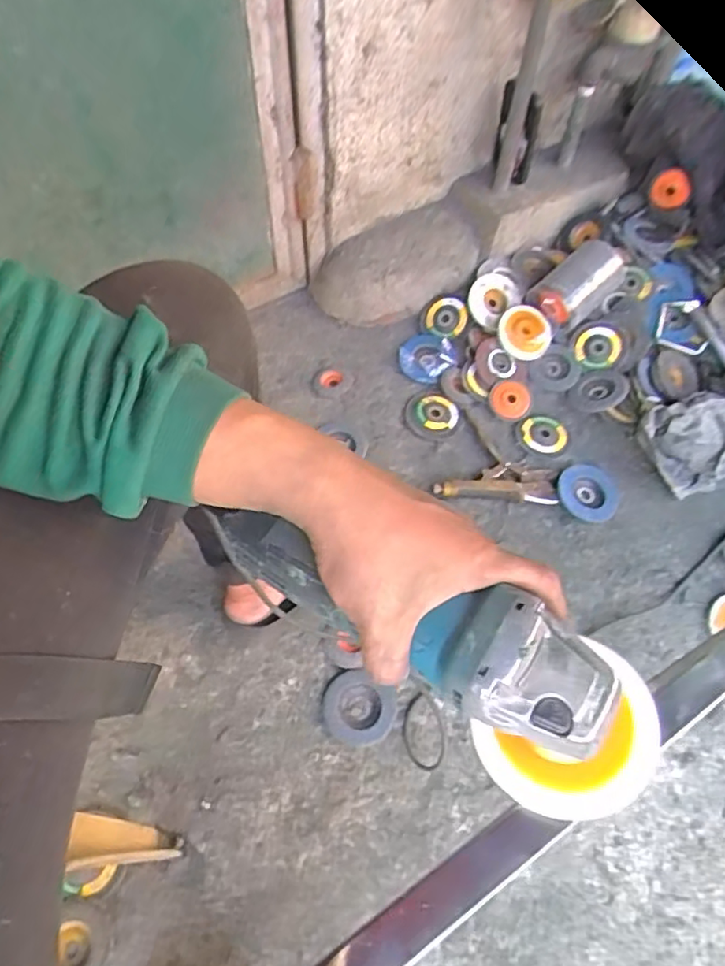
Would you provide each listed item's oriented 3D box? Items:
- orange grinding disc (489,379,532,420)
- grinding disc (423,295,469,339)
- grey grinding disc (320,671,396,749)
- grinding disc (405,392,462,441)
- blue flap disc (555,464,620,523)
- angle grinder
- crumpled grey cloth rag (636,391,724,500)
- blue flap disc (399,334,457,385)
[{"bbox_3d":[0.248,-0.140,1.034,0.067,0.017,0.071,1,76,-3],"label":"orange grinding disc"},{"bbox_3d":[0.150,-0.299,1.107,0.081,0.011,0.077,-1,88,12],"label":"grinding disc"},{"bbox_3d":[-0.006,0.292,0.794,0.091,0.019,0.082,23,61,12],"label":"grey grinding disc"},{"bbox_3d":[0.118,-0.112,1.033,0.093,0.011,0.090,-1,72,2],"label":"grinding disc"},{"bbox_3d":[0.352,0.016,0.960,0.094,0.015,0.094,1,70,-2],"label":"blue flap disc"},{"bbox_3d":[0.035,0.080,0.343,0.273,0.090,0.086,28,57,12],"label":"angle grinder"},{"bbox_3d":[0.602,-0.087,0.976,0.284,0.074,0.130,-15,60,-11],"label":"crumpled grey cloth rag"},{"bbox_3d":[0.110,-0.220,1.070,0.094,0.017,0.094,1,71,-2],"label":"blue flap disc"}]

